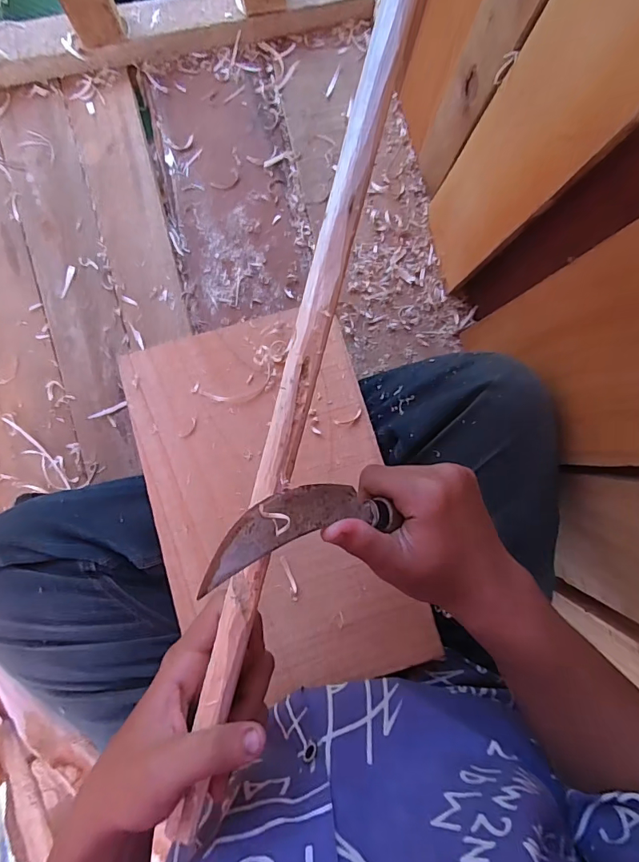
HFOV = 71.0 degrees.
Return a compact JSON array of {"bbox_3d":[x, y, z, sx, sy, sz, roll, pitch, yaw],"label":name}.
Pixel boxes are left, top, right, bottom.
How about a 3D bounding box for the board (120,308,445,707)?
[{"bbox_3d":[-0.039,0.057,0.391,0.199,0.006,0.322,-16,81,-5],"label":"board"}]

